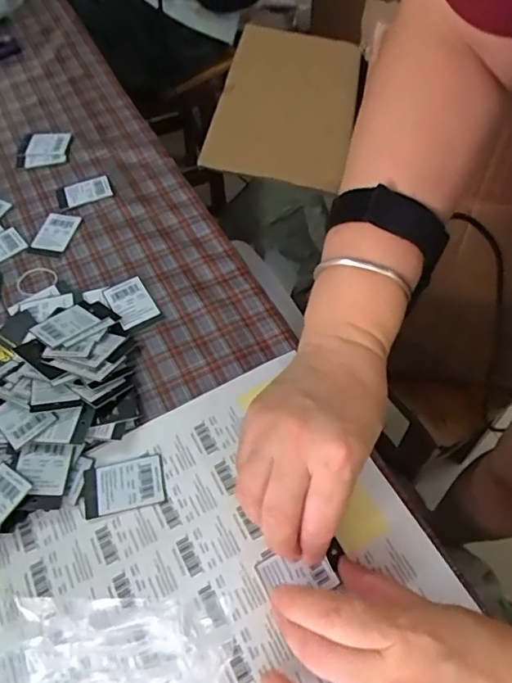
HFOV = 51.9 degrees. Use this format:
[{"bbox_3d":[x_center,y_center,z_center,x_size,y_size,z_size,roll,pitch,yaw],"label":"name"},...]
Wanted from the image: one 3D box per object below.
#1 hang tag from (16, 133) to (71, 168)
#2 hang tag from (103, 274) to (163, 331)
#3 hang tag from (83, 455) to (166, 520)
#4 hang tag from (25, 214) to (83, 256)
[{"bbox_3d":[-0.207,-0.187,0.510,0.048,0.006,0.046,-2,57,1],"label":"hang tag"},{"bbox_3d":[-0.096,-0.031,0.406,0.030,0.005,0.041,-28,60,-16],"label":"hang tag"},{"bbox_3d":[-0.083,0.089,0.326,0.049,0.004,0.031,-12,57,-6],"label":"hang tag"},{"bbox_3d":[-0.174,-0.092,0.453,0.033,0.004,0.044,14,61,9],"label":"hang tag"}]

